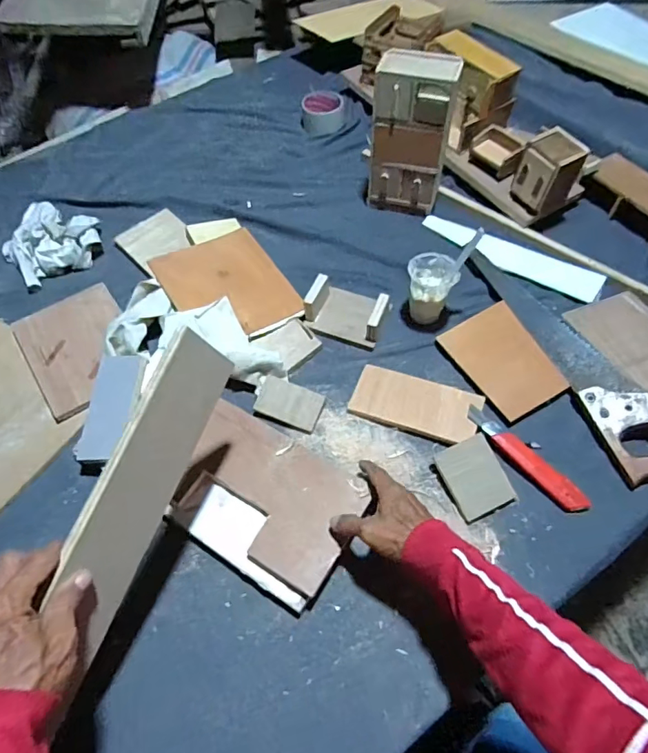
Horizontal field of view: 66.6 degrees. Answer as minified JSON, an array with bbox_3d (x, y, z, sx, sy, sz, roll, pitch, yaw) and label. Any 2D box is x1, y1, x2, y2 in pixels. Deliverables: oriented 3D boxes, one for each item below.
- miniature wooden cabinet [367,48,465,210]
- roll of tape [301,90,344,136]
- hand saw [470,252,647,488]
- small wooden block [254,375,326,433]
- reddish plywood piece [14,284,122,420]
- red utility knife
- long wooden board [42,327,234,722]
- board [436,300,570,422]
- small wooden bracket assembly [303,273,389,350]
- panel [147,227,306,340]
[{"bbox_3d":[0.143,-0.385,0.803,0.119,0.232,0.071,16,60,13],"label":"miniature wooden cabinet"},{"bbox_3d":[0.000,-0.541,1.008,0.082,0.045,0.082,-2,58,3],"label":"roll of tape"},{"bbox_3d":[0.359,-0.039,0.684,0.101,0.025,0.399,-28,59,9],"label":"hand saw"},{"bbox_3d":[-0.046,0.037,0.674,0.087,0.010,0.055,22,77,2],"label":"small wooden block"},{"bbox_3d":[-0.365,-0.048,0.735,0.144,0.010,0.204,-31,61,-15],"label":"reddish plywood piece"},{"bbox_3d":[0.253,0.103,0.622,0.030,0.014,0.175,-39,63,-19],"label":"red utility knife"},{"bbox_3d":[-0.230,0.242,0.399,0.027,0.093,0.608,20,74,14],"label":"long wooden board"},{"bbox_3d":[0.257,-0.026,0.698,0.115,0.009,0.158,-27,60,-13],"label":"board"},{"bbox_3d":[0.032,-0.101,0.739,0.114,0.038,0.080,16,60,14],"label":"small wooden bracket assembly"},{"bbox_3d":[-0.149,-0.138,0.761,0.169,0.006,0.190,-28,72,-18],"label":"panel"}]

